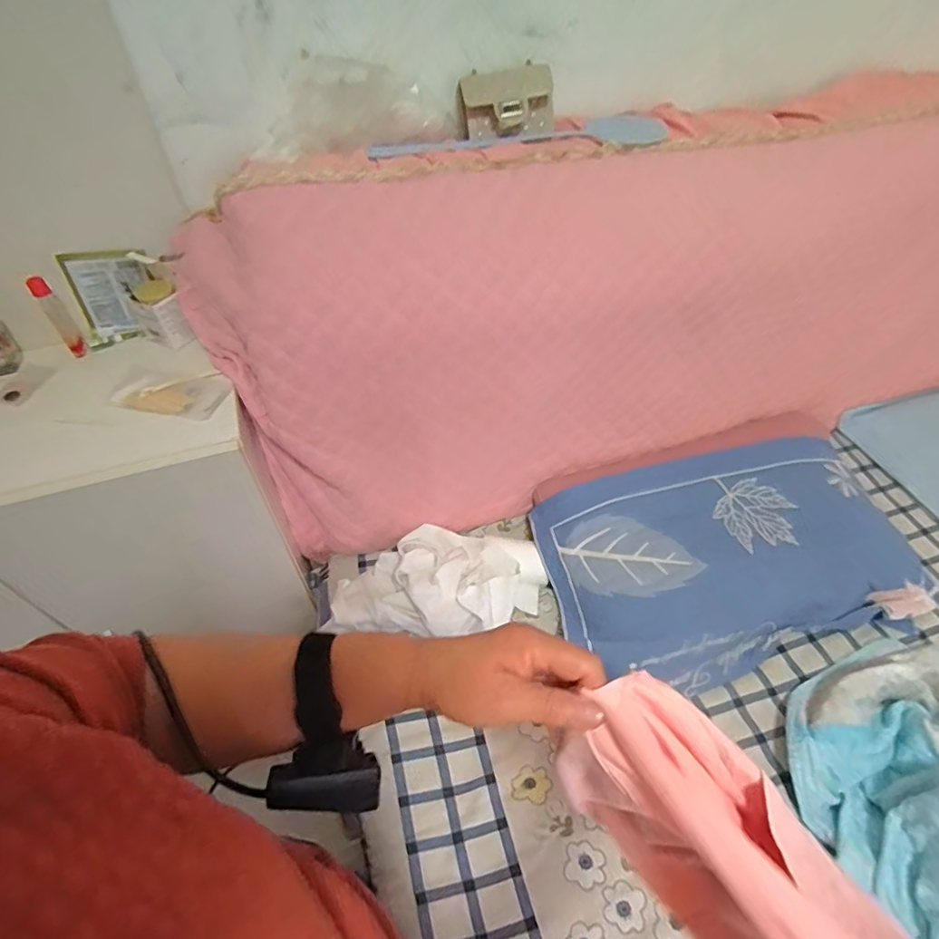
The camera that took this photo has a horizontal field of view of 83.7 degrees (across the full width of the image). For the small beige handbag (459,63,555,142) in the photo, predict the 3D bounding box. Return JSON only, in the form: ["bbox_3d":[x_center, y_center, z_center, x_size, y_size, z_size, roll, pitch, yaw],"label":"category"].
[{"bbox_3d":[0.055,-0.550,0.787,0.133,0.076,0.069,-20,52,-17],"label":"small beige handbag"}]

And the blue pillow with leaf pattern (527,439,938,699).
[{"bbox_3d":[0.493,0.158,0.980,0.695,0.145,0.373,-11,50,-10],"label":"blue pillow with leaf pattern"}]

